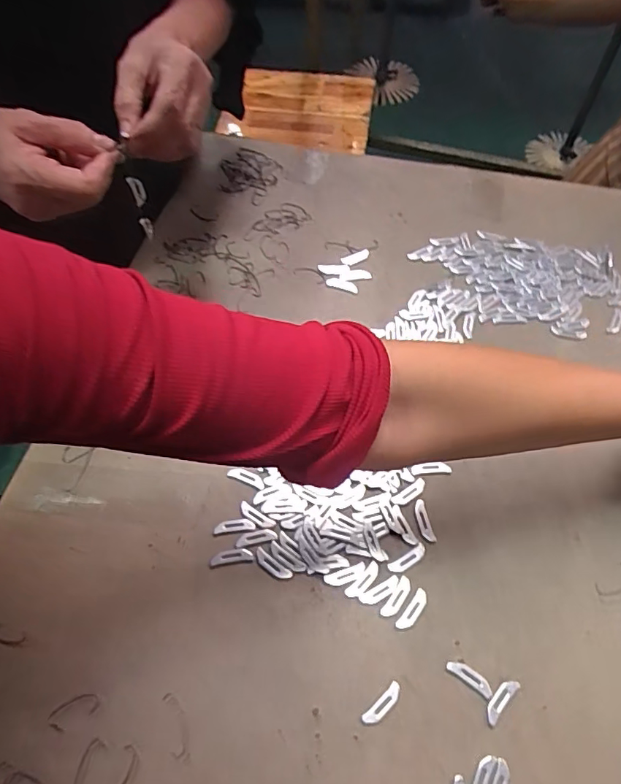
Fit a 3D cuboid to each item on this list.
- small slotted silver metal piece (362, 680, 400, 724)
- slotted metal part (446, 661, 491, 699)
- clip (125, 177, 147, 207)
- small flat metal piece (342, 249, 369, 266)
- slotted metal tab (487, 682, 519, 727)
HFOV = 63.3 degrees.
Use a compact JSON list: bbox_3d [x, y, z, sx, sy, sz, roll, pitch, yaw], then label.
[{"bbox_3d":[0.053,0.229,0.367,0.035,0.004,0.012,-37,67,-19],"label":"small slotted silver metal piece"},{"bbox_3d":[0.120,0.213,0.377,0.034,0.004,0.012,32,66,17],"label":"slotted metal part"},{"bbox_3d":[-0.148,-0.172,0.431,0.012,0.038,0.004,-23,78,-9],"label":"clip"},{"bbox_3d":[0.053,-0.155,0.582,0.034,0.004,0.014,-22,63,-11],"label":"small flat metal piece"},{"bbox_3d":[0.140,0.226,0.370,0.011,0.004,0.036,40,68,20],"label":"slotted metal tab"}]

